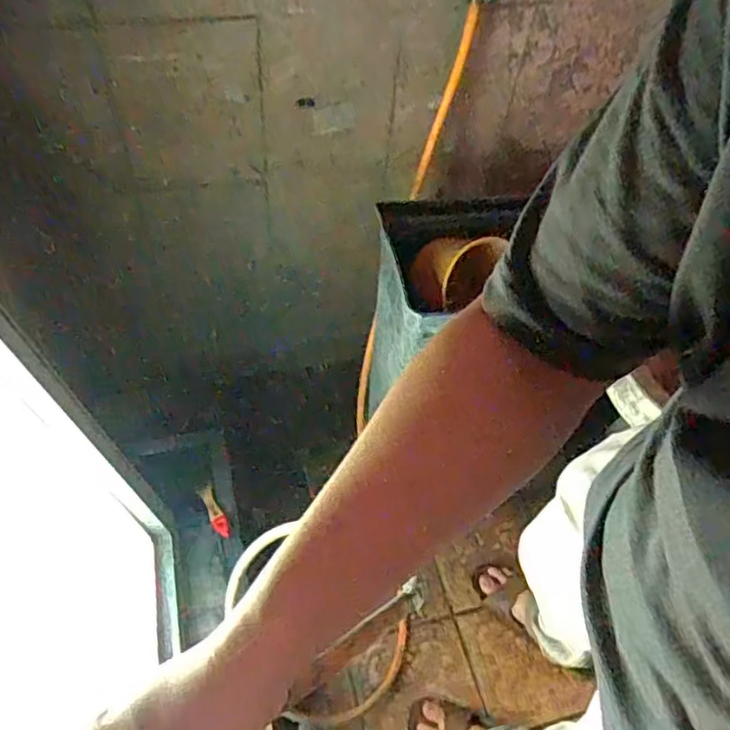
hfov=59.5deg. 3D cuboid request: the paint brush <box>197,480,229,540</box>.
[{"bbox_3d":[-0.245,0.236,1.036,0.025,0.012,0.090,-23,77,-21],"label":"paint brush"}]

